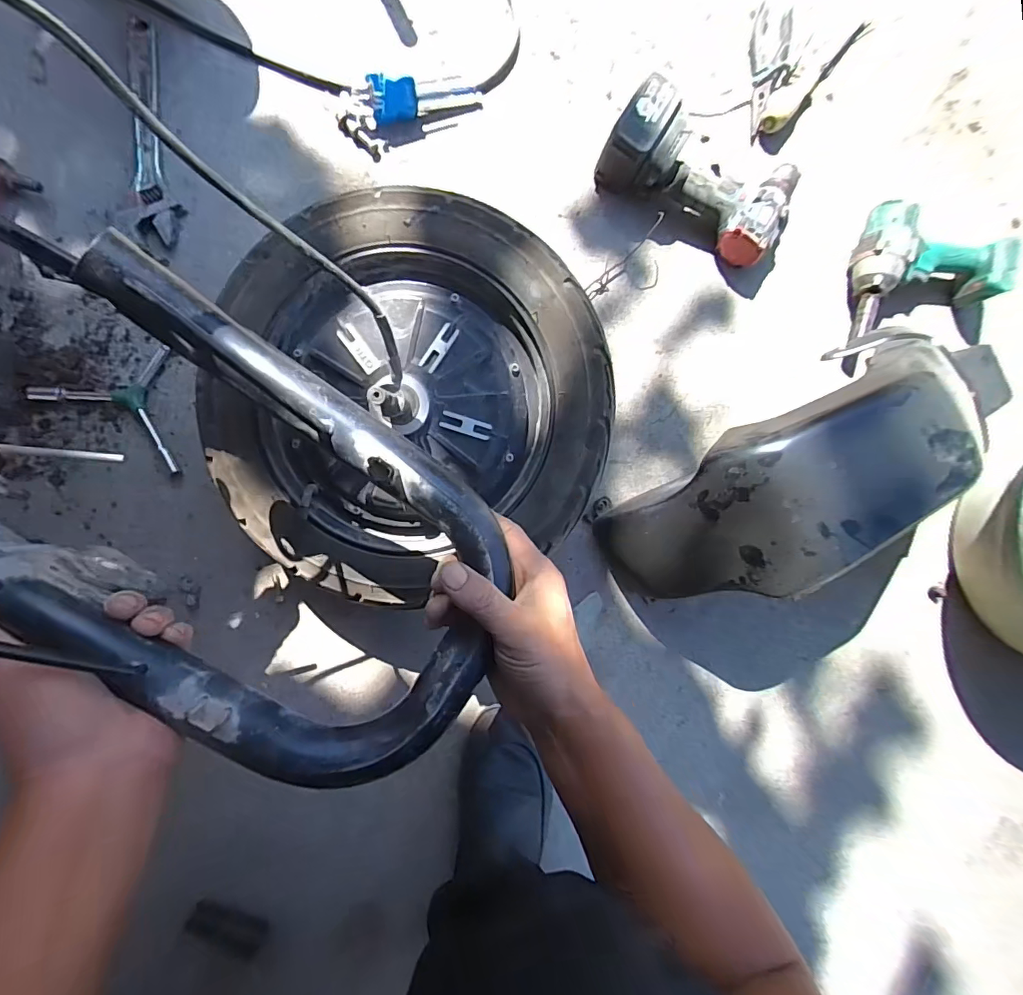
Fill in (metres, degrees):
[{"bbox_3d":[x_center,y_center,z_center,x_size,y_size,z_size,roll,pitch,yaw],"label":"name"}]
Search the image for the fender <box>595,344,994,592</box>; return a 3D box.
[{"bbox_3d":[0.251,0.003,0.459,0.356,0.128,0.149,-33,90,19],"label":"fender"}]

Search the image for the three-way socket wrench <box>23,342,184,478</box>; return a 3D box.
[{"bbox_3d":[-0.439,-0.084,0.516,0.131,0.011,0.140,-10,87,-8],"label":"three-way socket wrench"}]

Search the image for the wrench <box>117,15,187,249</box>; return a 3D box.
[{"bbox_3d":[-0.411,-0.424,0.548,0.059,0.017,0.273,-1,86,-7],"label":"wrench"}]

